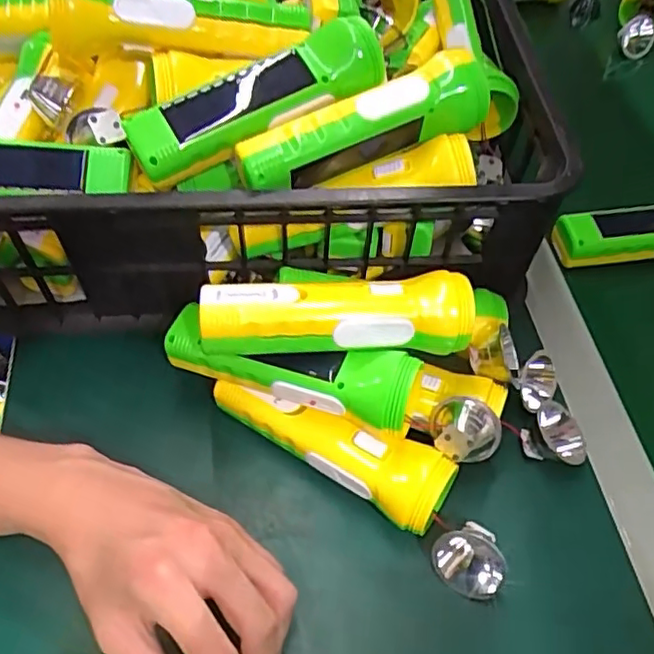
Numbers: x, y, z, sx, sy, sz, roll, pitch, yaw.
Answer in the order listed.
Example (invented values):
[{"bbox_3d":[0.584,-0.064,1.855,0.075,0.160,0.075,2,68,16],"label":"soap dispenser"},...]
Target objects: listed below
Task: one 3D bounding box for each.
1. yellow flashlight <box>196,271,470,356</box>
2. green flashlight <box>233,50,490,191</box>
[{"bbox_3d":[0.009,-0.007,0.379,0.163,0.040,0.043,-3,54,-5],"label":"yellow flashlight"},{"bbox_3d":[0.025,-0.126,0.389,0.164,0.045,0.045,-21,58,-18],"label":"green flashlight"}]

